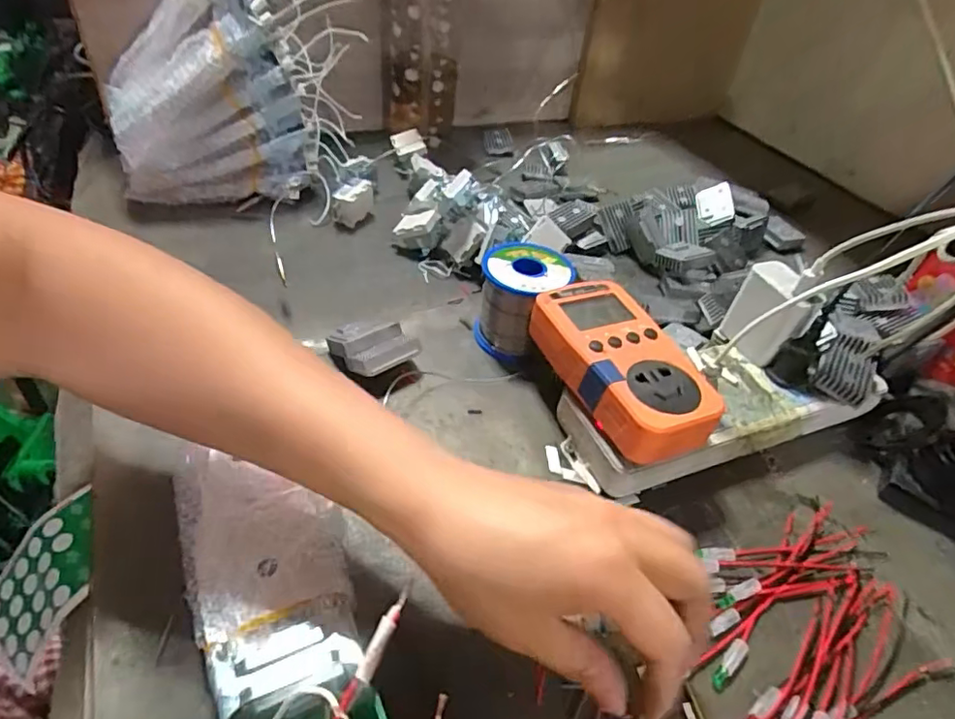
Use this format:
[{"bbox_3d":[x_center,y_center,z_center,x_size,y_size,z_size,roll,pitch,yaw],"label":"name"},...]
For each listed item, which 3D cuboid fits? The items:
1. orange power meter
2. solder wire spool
[{"bbox_3d":[0.087,0.003,0.357,0.066,0.032,0.120,-11,47,-18],"label":"orange power meter"},{"bbox_3d":[0.033,-0.043,0.431,0.062,0.062,0.071,12,44,5],"label":"solder wire spool"}]

